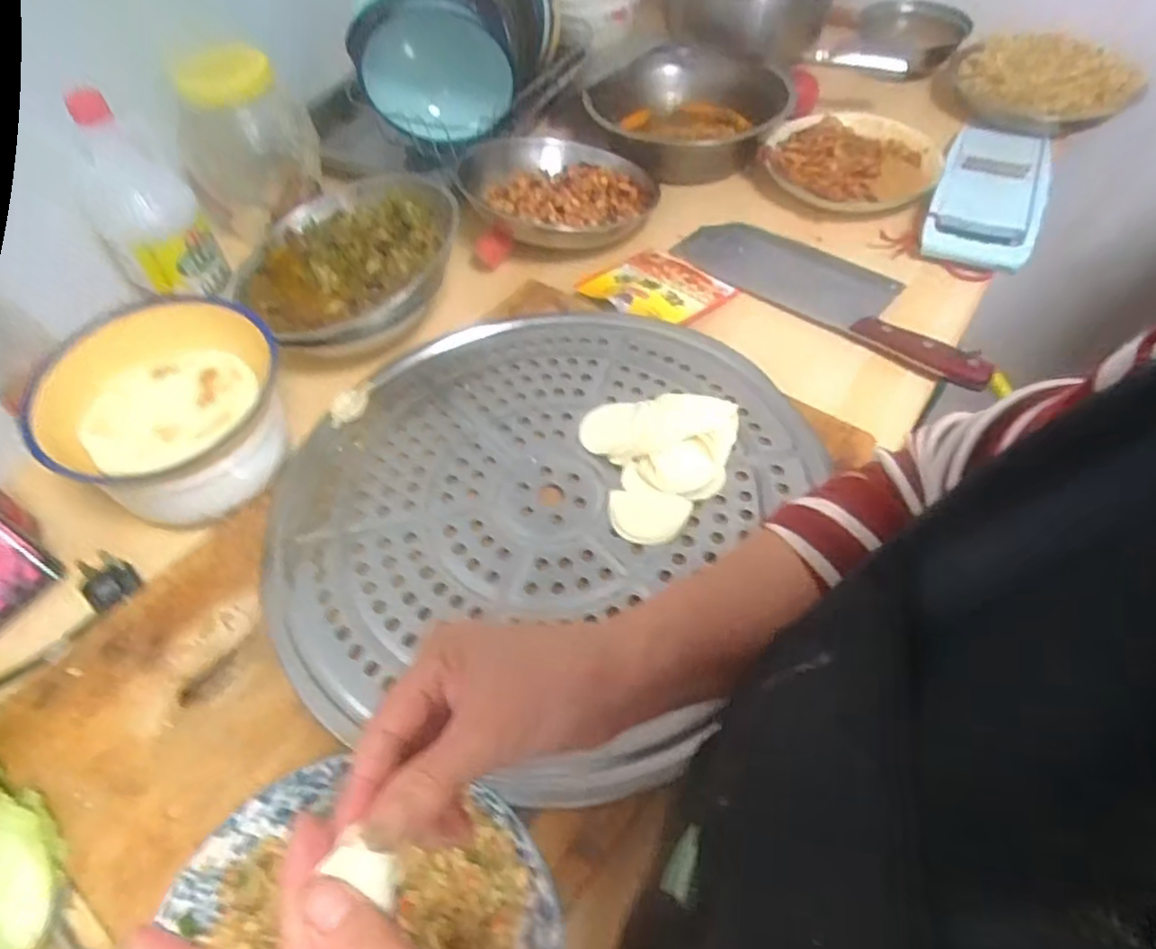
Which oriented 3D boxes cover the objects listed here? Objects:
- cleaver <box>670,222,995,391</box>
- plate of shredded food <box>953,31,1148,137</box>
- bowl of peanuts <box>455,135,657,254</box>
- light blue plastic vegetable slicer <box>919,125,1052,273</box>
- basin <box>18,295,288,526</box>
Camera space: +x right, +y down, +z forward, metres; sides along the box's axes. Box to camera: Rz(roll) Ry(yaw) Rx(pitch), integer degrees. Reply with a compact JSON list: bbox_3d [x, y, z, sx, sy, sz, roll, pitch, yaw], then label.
[{"bbox_3d":[0.249,-0.183,0.682,0.321,0.019,0.104,35,62,26],"label":"cleaver"},{"bbox_3d":[0.539,-0.478,0.843,0.183,0.043,0.182,-2,53,2],"label":"plate of shredded food"},{"bbox_3d":[-0.017,-0.316,0.764,0.194,0.049,0.203,-2,53,2],"label":"bowl of peanuts"},{"bbox_3d":[0.449,-0.311,0.756,0.104,0.032,0.259,21,57,18],"label":"light blue plastic vegetable slicer"},{"bbox_3d":[-0.309,-0.046,0.538,0.140,0.099,0.170,31,60,24],"label":"basin"}]

